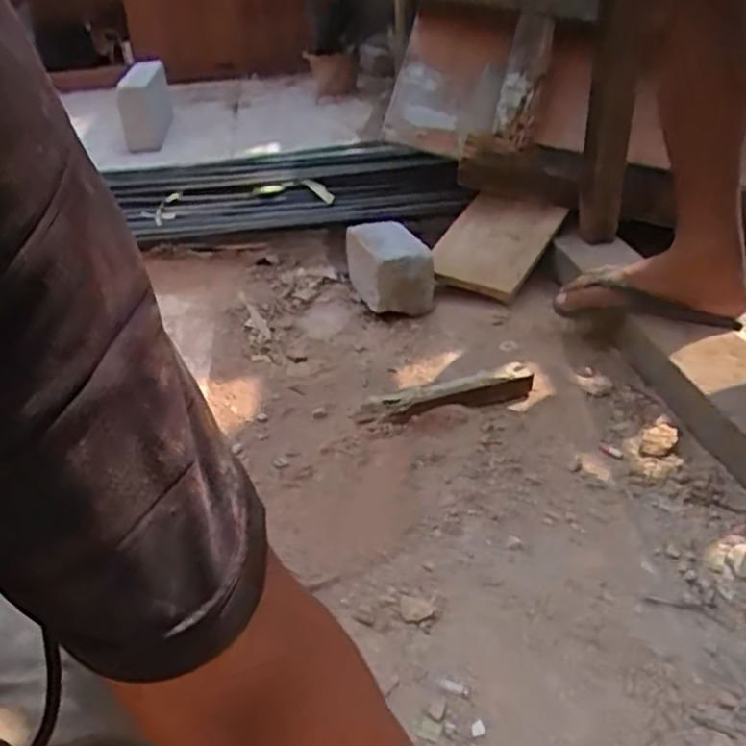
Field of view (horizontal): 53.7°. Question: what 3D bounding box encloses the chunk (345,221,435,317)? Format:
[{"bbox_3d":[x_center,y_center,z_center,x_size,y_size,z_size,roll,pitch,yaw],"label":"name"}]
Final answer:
[{"bbox_3d":[0.023,-0.176,1.197,0.106,0.097,0.179,-14,31,-17],"label":"chunk"}]

